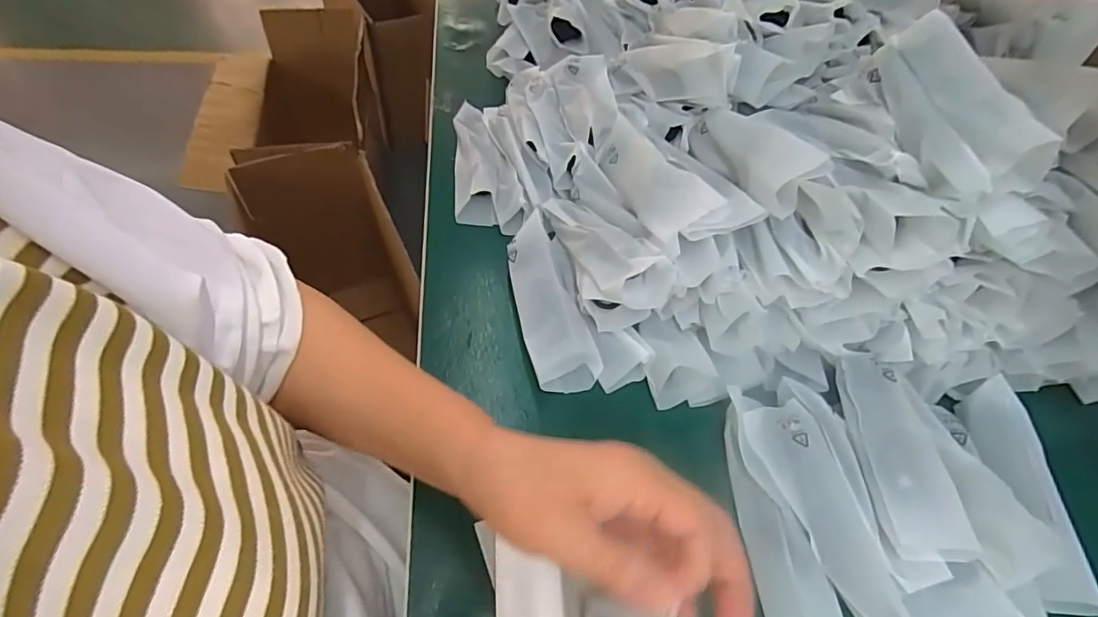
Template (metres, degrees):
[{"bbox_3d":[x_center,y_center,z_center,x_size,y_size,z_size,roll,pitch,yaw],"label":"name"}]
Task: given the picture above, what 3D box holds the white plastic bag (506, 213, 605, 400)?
[{"bbox_3d":[-0.005,-0.007,0.454,0.054,0.034,0.158,-13,57,-14],"label":"white plastic bag"}]

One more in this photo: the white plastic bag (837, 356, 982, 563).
[{"bbox_3d":[0.242,0.094,0.376,0.050,0.010,0.144,4,54,-2],"label":"white plastic bag"}]

